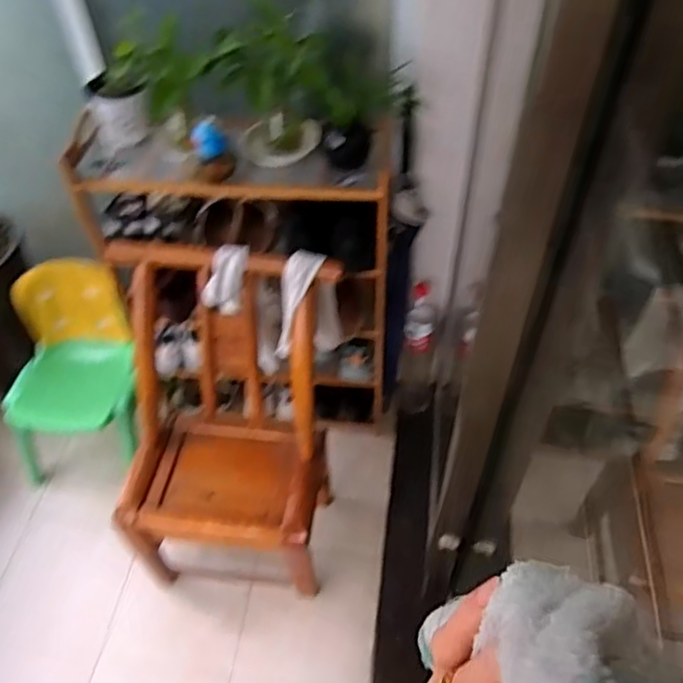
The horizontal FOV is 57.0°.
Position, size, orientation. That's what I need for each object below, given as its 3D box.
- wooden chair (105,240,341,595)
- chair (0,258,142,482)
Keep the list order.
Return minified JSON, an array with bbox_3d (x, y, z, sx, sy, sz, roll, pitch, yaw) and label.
[{"bbox_3d":[-0.235,0.156,1.297,0.405,0.602,0.471,7,50,8],"label":"wooden chair"},{"bbox_3d":[-0.639,0.088,1.533,0.335,0.451,0.329,1,50,3],"label":"chair"}]

